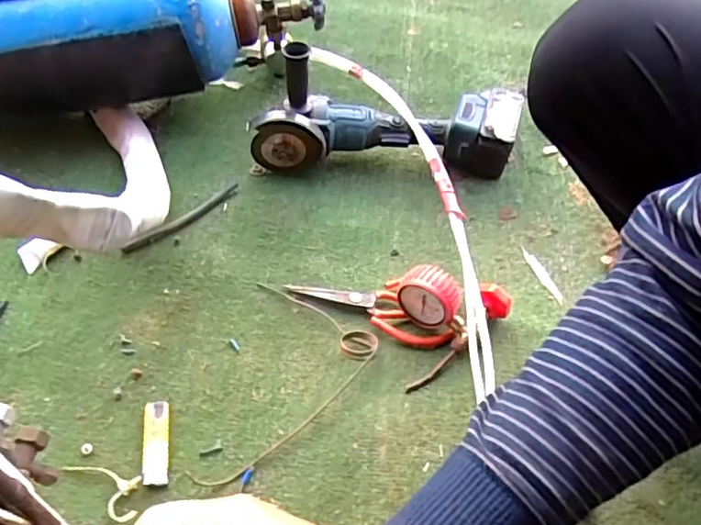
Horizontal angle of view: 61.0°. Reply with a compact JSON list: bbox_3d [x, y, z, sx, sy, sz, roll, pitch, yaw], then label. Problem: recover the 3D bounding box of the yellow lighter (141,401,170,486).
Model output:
[{"bbox_3d":[-0.192,0.177,0.590,0.025,0.013,0.082,-6,52,-8],"label":"yellow lighter"}]

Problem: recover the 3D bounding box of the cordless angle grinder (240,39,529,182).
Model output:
[{"bbox_3d":[0.053,-0.208,0.804,0.370,0.161,0.104,0,52,-3],"label":"cordless angle grinder"}]

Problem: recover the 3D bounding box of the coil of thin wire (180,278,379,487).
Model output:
[{"bbox_3d":[-0.057,0.121,0.617,0.151,0.019,0.230,11,52,5],"label":"coil of thin wire"}]

